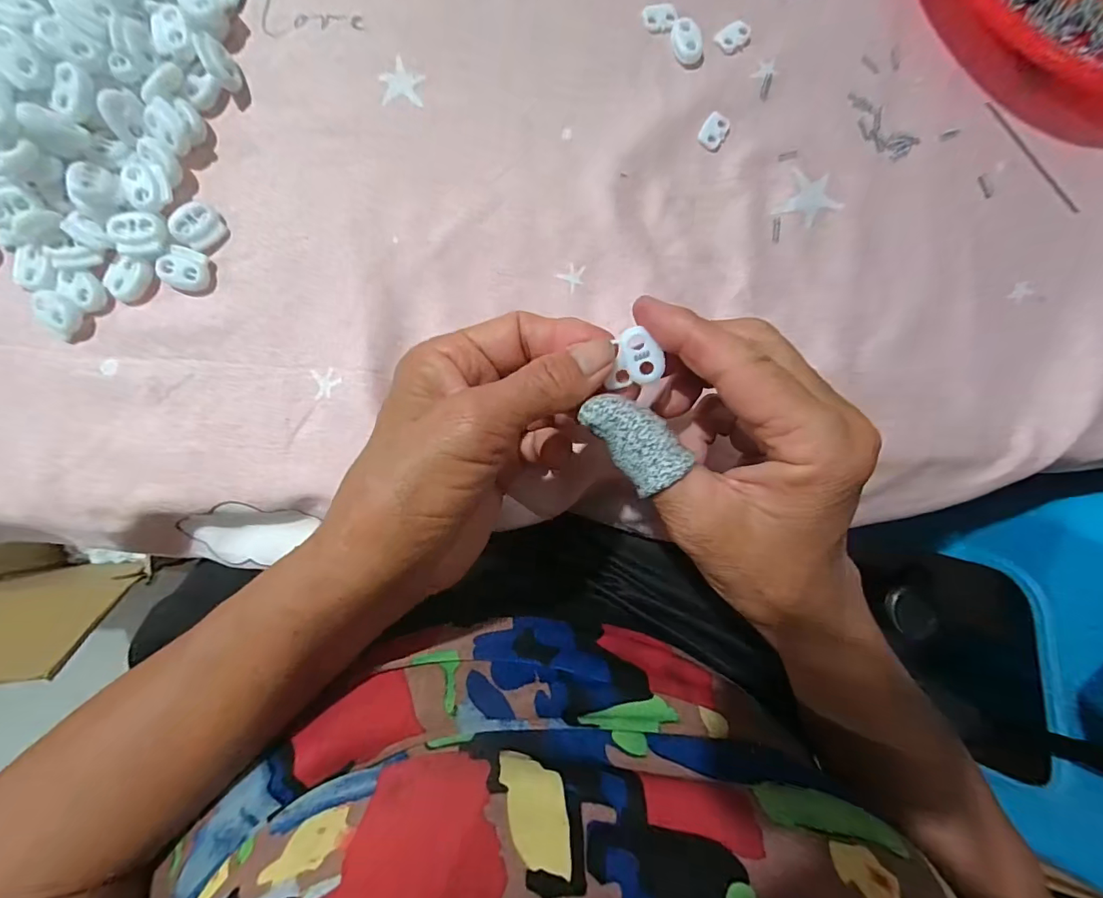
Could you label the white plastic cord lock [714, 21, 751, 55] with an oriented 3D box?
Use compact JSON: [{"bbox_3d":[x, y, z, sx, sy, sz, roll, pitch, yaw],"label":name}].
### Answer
[{"bbox_3d":[0.098,-0.221,0.251,0.018,0.004,0.012,-37,92,-4],"label":"white plastic cord lock"}]

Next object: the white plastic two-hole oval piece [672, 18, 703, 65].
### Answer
[{"bbox_3d":[0.071,-0.215,0.249,0.013,0.006,0.021,-22,91,-4],"label":"white plastic two-hole oval piece"}]

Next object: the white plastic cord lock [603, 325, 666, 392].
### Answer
[{"bbox_3d":[0.032,-0.035,0.179,0.019,0.009,0.021,-3,90,-5],"label":"white plastic cord lock"}]

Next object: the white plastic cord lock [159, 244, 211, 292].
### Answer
[{"bbox_3d":[-0.171,-0.084,0.221,0.019,0.008,0.019,0,89,-5],"label":"white plastic cord lock"}]

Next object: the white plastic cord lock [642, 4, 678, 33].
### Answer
[{"bbox_3d":[0.057,-0.228,0.249,0.018,0.004,0.013,-9,90,-5],"label":"white plastic cord lock"}]

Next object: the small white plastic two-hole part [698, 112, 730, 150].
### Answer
[{"bbox_3d":[0.086,-0.169,0.250,0.013,0.004,0.018,30,87,-4],"label":"small white plastic two-hole part"}]

